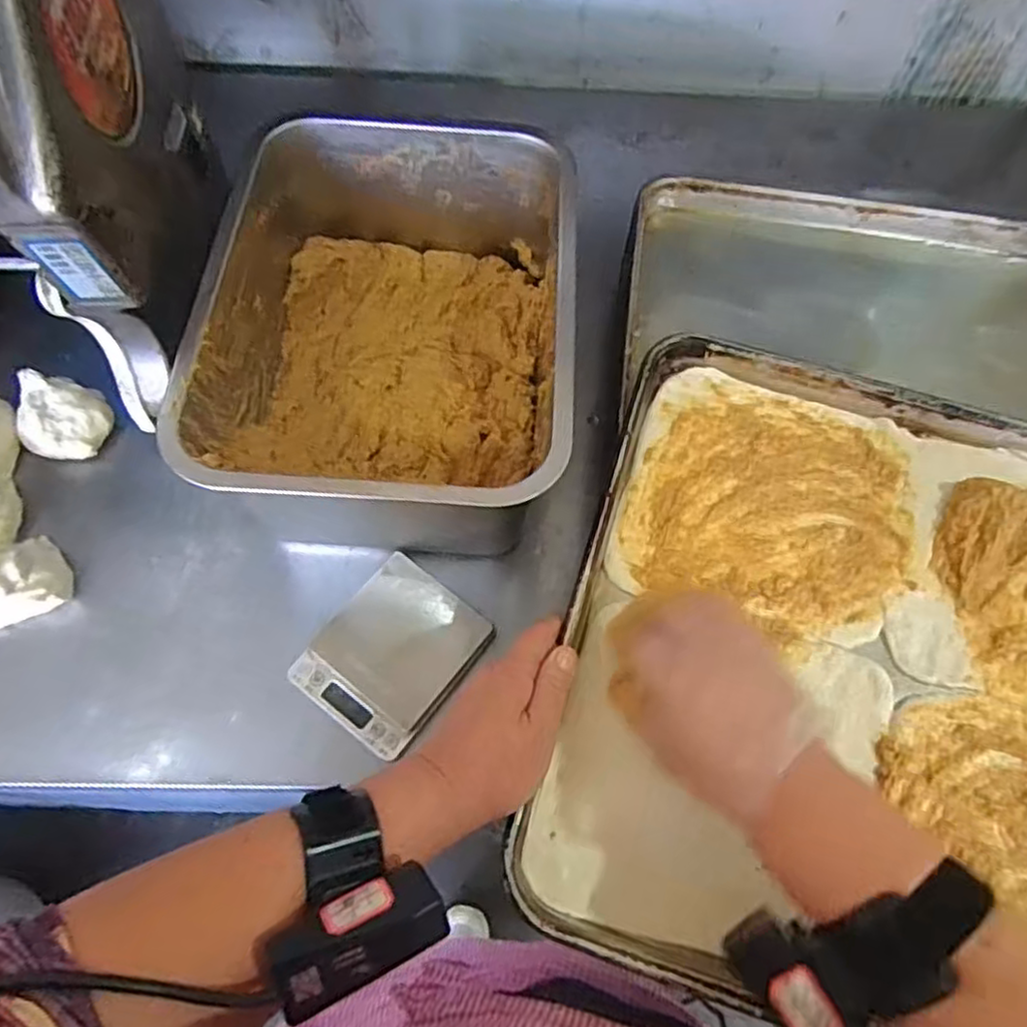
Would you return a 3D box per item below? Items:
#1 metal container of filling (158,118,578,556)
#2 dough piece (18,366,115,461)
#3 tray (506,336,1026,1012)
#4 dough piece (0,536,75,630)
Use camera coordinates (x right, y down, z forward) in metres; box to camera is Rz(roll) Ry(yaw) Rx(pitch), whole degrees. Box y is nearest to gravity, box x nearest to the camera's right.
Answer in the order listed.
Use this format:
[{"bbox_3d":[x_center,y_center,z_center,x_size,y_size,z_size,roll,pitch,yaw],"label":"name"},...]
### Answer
[{"bbox_3d":[-0.090,-0.138,0.563,0.256,0.151,0.342,4,64,-1],"label":"metal container of filling"},{"bbox_3d":[-0.384,-0.082,0.585,0.067,0.040,0.064,1,64,-2],"label":"dough piece"},{"bbox_3d":[0.332,0.120,0.421,0.592,0.032,0.400,17,64,5],"label":"tray"},{"bbox_3d":[-0.384,0.052,0.523,0.079,0.046,0.062,-34,70,-18],"label":"dough piece"}]

